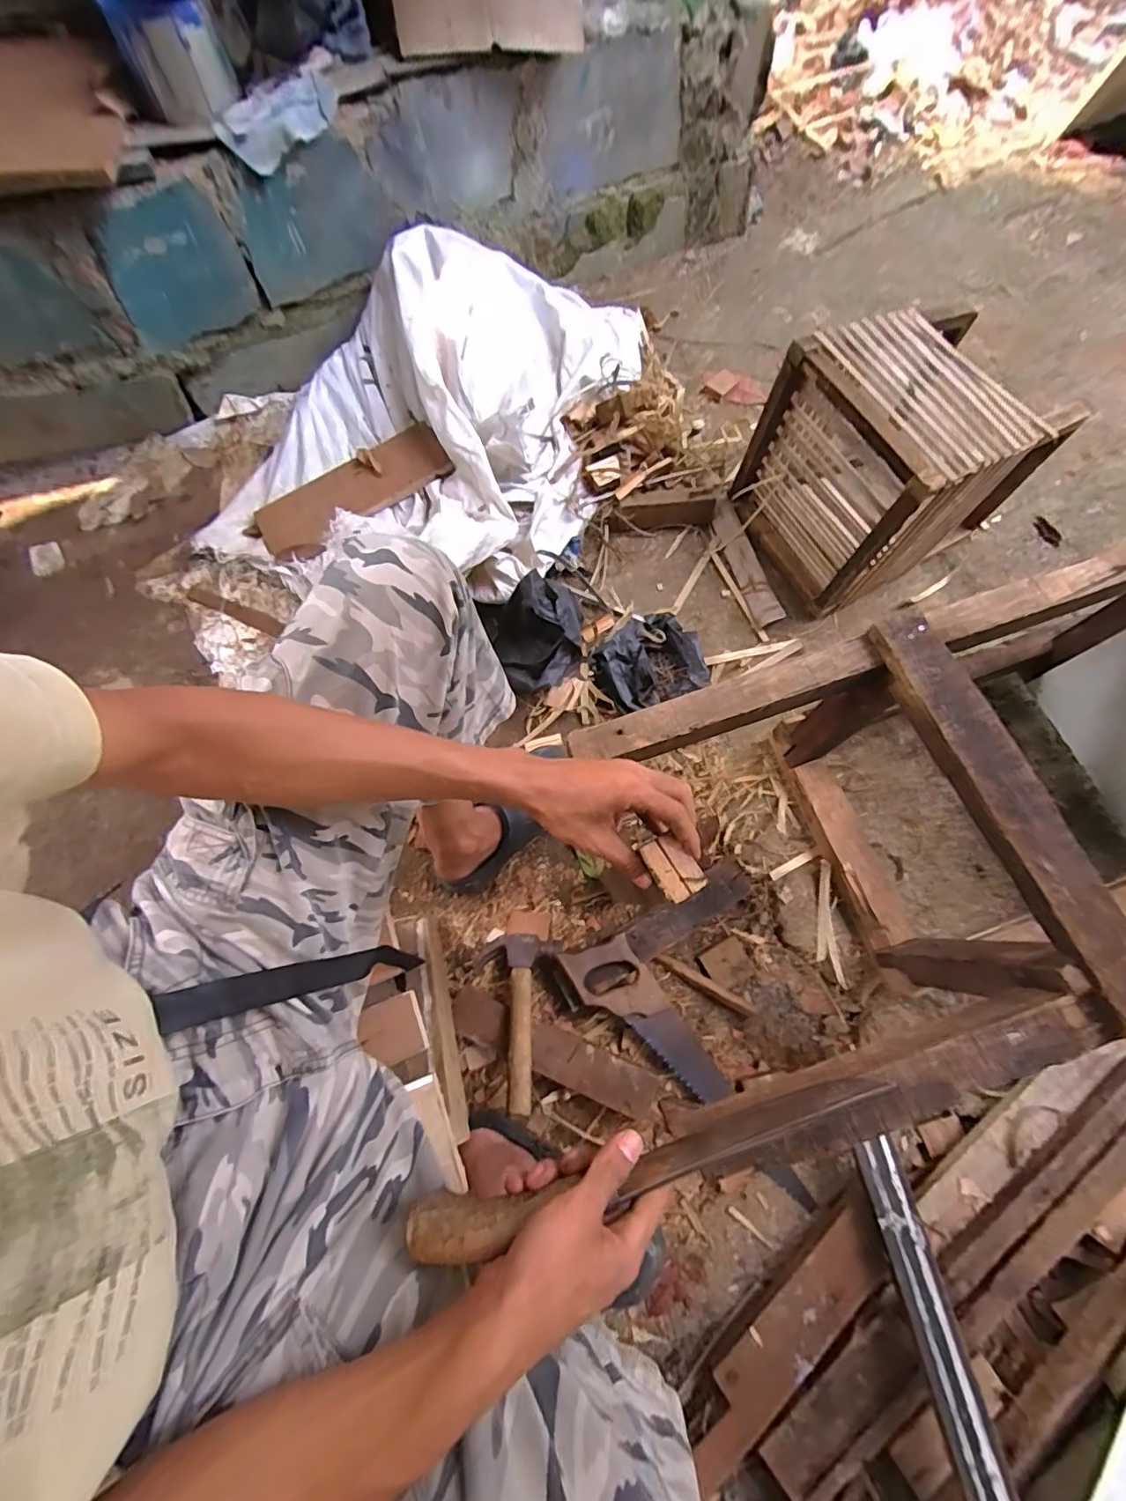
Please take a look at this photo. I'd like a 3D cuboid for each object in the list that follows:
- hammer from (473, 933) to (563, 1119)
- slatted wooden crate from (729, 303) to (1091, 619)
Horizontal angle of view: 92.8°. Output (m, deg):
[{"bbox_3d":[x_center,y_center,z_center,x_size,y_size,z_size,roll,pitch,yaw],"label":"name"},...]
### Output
[{"bbox_3d":[-0.056,0.345,0.692,0.116,0.034,0.214,-5,45,-2],"label":"hammer"},{"bbox_3d":[0.543,-0.486,0.898,0.363,0.302,0.306,-27,73,-9],"label":"slatted wooden crate"}]

